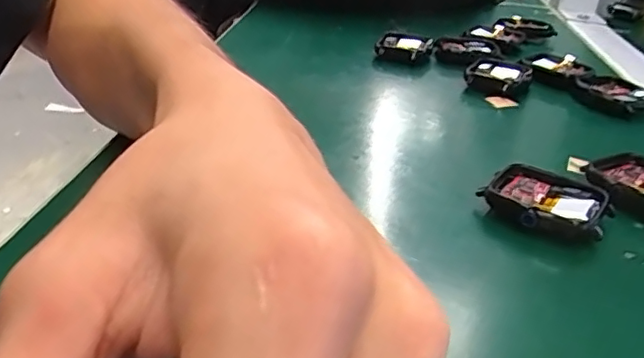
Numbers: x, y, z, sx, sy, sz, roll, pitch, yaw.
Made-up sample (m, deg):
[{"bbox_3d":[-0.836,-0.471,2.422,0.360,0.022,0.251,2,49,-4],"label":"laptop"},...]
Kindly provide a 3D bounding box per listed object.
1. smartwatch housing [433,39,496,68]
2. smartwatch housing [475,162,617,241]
[{"bbox_3d":[0.111,-0.093,0.432,0.042,0.013,0.039,-13,34,-31],"label":"smartwatch housing"},{"bbox_3d":[0.091,0.009,0.236,0.048,0.008,0.039,21,32,27],"label":"smartwatch housing"}]

